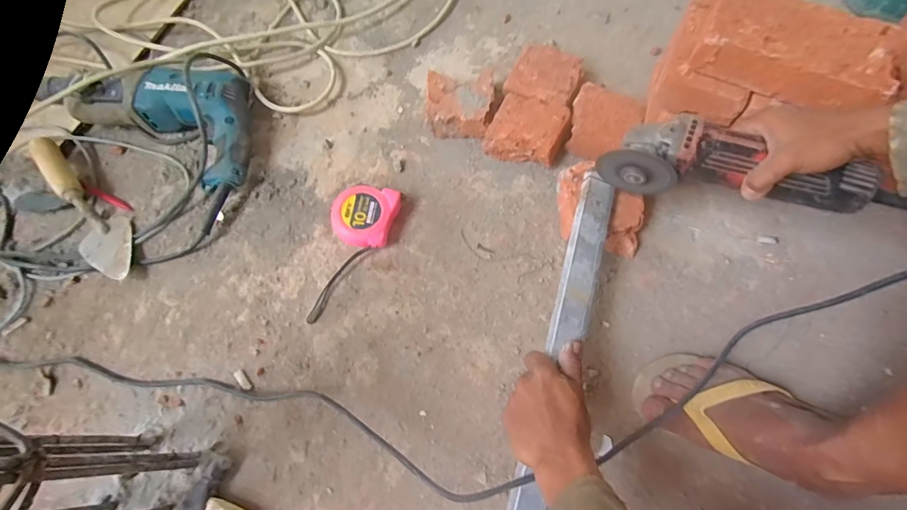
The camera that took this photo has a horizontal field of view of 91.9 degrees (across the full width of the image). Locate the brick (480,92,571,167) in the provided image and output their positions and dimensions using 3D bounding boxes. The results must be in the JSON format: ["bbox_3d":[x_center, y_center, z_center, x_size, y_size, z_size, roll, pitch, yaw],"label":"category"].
[{"bbox_3d":[0.110,-0.182,0.657,0.105,0.058,0.092,24,71,10],"label":"brick"}]

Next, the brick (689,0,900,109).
[{"bbox_3d":[0.384,-0.237,0.500,0.190,0.048,0.107,23,70,12],"label":"brick"}]

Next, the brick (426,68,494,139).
[{"bbox_3d":[0.013,-0.235,0.685,0.108,0.054,0.107,1,68,2],"label":"brick"}]

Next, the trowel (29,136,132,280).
[{"bbox_3d":[-0.539,-0.065,0.627,0.265,0.054,0.074,41,75,16],"label":"trowel"}]

